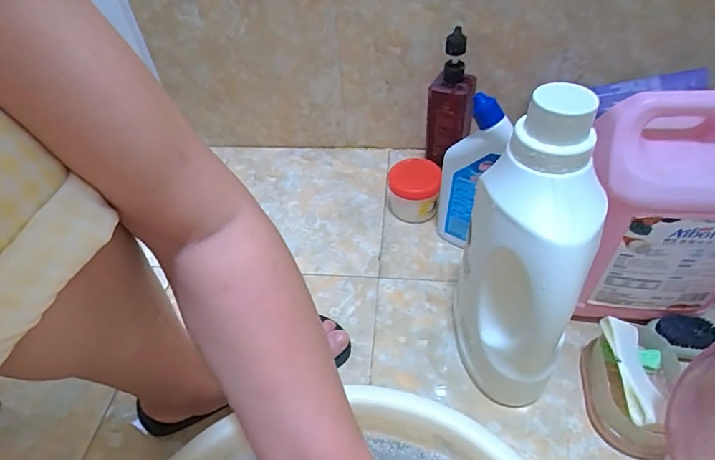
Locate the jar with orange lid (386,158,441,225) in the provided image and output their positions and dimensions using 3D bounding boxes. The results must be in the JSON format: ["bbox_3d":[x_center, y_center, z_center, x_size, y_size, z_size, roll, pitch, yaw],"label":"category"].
[{"bbox_3d":[0.087,-0.060,0.686,0.077,0.074,0.070,1,45,6],"label":"jar with orange lid"}]

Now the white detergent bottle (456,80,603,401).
[{"bbox_3d":[0.154,0.028,0.429,0.103,0.314,0.149,10,47,14],"label":"white detergent bottle"}]

